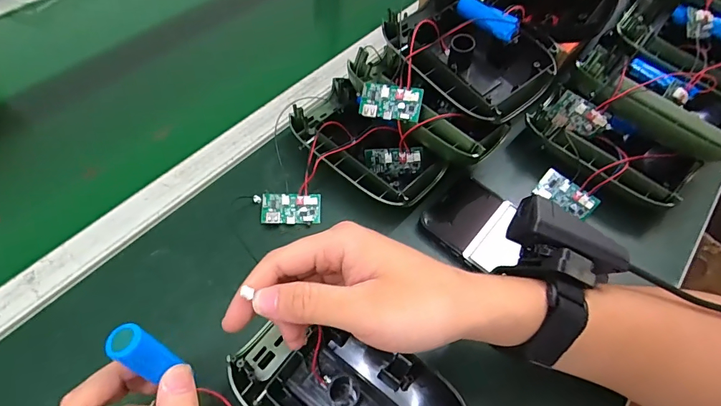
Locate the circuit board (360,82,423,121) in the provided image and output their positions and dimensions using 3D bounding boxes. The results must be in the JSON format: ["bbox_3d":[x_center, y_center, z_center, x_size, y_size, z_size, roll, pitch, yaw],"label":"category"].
[{"bbox_3d":[0.027,-0.090,0.371,0.053,0.007,0.031,9,90,14],"label":"circuit board"}]

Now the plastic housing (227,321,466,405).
[{"bbox_3d":[-0.012,0.138,0.295,0.155,0.036,0.091,32,60,18],"label":"plastic housing"}]

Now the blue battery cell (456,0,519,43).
[{"bbox_3d":[0.120,-0.177,0.392,0.015,0.017,0.067,-34,64,-22],"label":"blue battery cell"}]

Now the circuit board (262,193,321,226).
[{"bbox_3d":[-0.066,0.006,0.398,0.055,0.010,0.030,0,56,-2],"label":"circuit board"}]

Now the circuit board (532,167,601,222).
[{"bbox_3d":[0.203,-0.009,0.408,0.055,0.026,0.009,40,20,24],"label":"circuit board"}]

